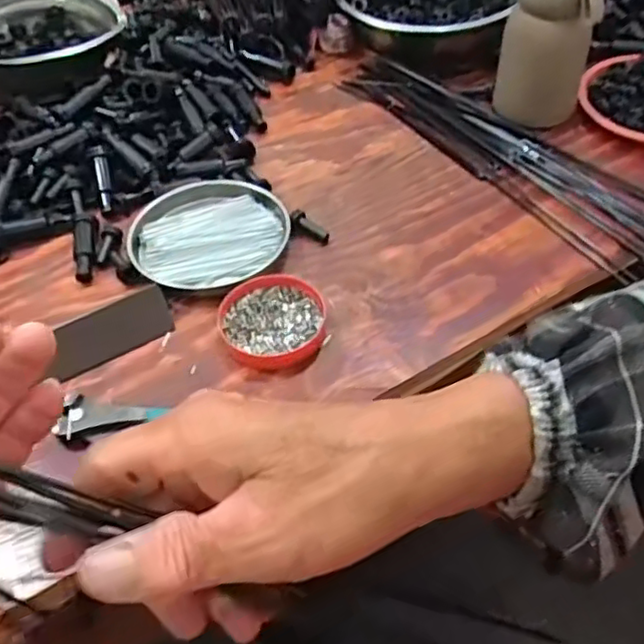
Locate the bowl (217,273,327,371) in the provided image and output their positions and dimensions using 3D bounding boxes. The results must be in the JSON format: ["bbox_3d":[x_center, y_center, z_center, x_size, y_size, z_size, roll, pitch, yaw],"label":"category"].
[{"bbox_3d":[-0.037,0.000,0.524,0.078,0.016,0.083,-3,49,3],"label":"bowl"}]

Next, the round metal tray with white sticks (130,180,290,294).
[{"bbox_3d":[-0.097,-0.074,0.589,0.133,0.018,0.126,-3,49,3],"label":"round metal tray with white sticks"}]

